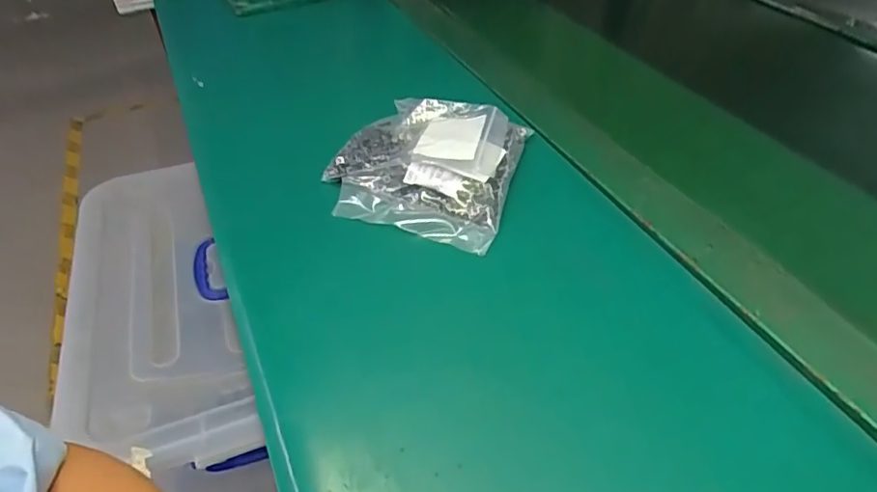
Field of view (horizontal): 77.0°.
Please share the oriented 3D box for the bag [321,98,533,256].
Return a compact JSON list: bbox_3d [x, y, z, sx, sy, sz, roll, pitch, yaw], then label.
[{"bbox_3d":[-0.013,-0.075,0.467,0.153,0.039,0.153,9,44,12],"label":"bag"}]

